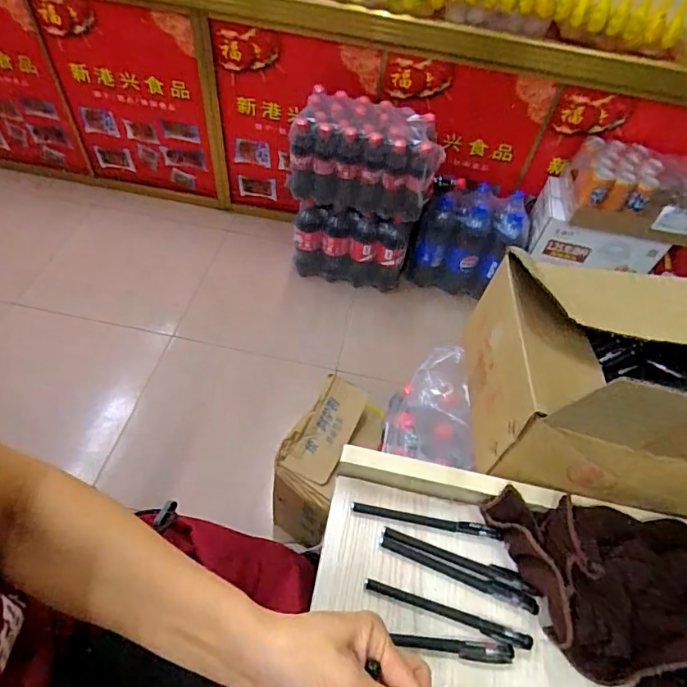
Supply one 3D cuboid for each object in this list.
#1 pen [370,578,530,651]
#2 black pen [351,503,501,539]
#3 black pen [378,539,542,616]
[{"bbox_3d":[0.088,0.228,0.397,0.142,0.006,0.012,17,53,7],"label":"pen"},{"bbox_3d":[0.077,0.166,0.443,0.137,0.013,0.013,10,52,2],"label":"black pen"},{"bbox_3d":[0.101,0.204,0.415,0.141,0.006,0.013,20,53,10],"label":"black pen"}]

